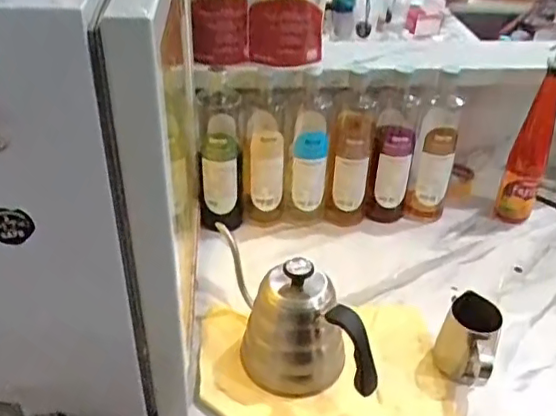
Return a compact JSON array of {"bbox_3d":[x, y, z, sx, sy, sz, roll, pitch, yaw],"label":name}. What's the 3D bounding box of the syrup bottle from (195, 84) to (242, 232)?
[{"bbox_3d":[-0.089,-0.065,0.906,0.065,0.221,0.056,2,36,0],"label":"syrup bottle"}]

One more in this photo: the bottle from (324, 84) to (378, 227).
[{"bbox_3d":[0.116,-0.080,0.926,0.063,0.225,0.052,5,36,4],"label":"bottle"}]

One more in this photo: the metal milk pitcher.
[{"bbox_3d":[0.226,0.166,0.717,0.062,0.103,0.083,14,37,16],"label":"metal milk pitcher"}]

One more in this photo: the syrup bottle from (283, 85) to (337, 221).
[{"bbox_3d":[0.049,-0.078,0.915,0.065,0.206,0.054,5,36,4],"label":"syrup bottle"}]

